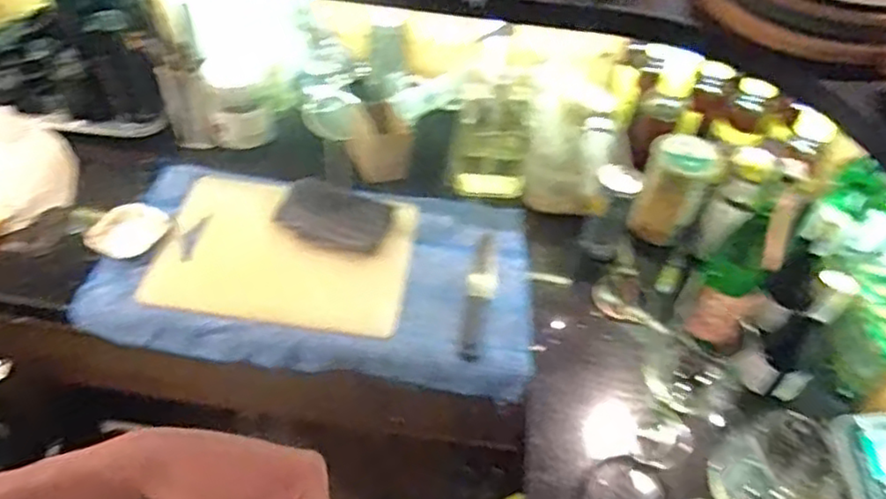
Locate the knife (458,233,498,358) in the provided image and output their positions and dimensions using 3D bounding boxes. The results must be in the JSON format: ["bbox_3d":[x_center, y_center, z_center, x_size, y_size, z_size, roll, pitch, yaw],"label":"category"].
[{"bbox_3d":[0.054,0.057,0.956,0.040,0.007,0.233,10,49,4],"label":"knife"}]

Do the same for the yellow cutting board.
[{"bbox_3d":[-0.225,0.001,0.965,0.346,0.017,0.239,7,49,2],"label":"yellow cutting board"}]

